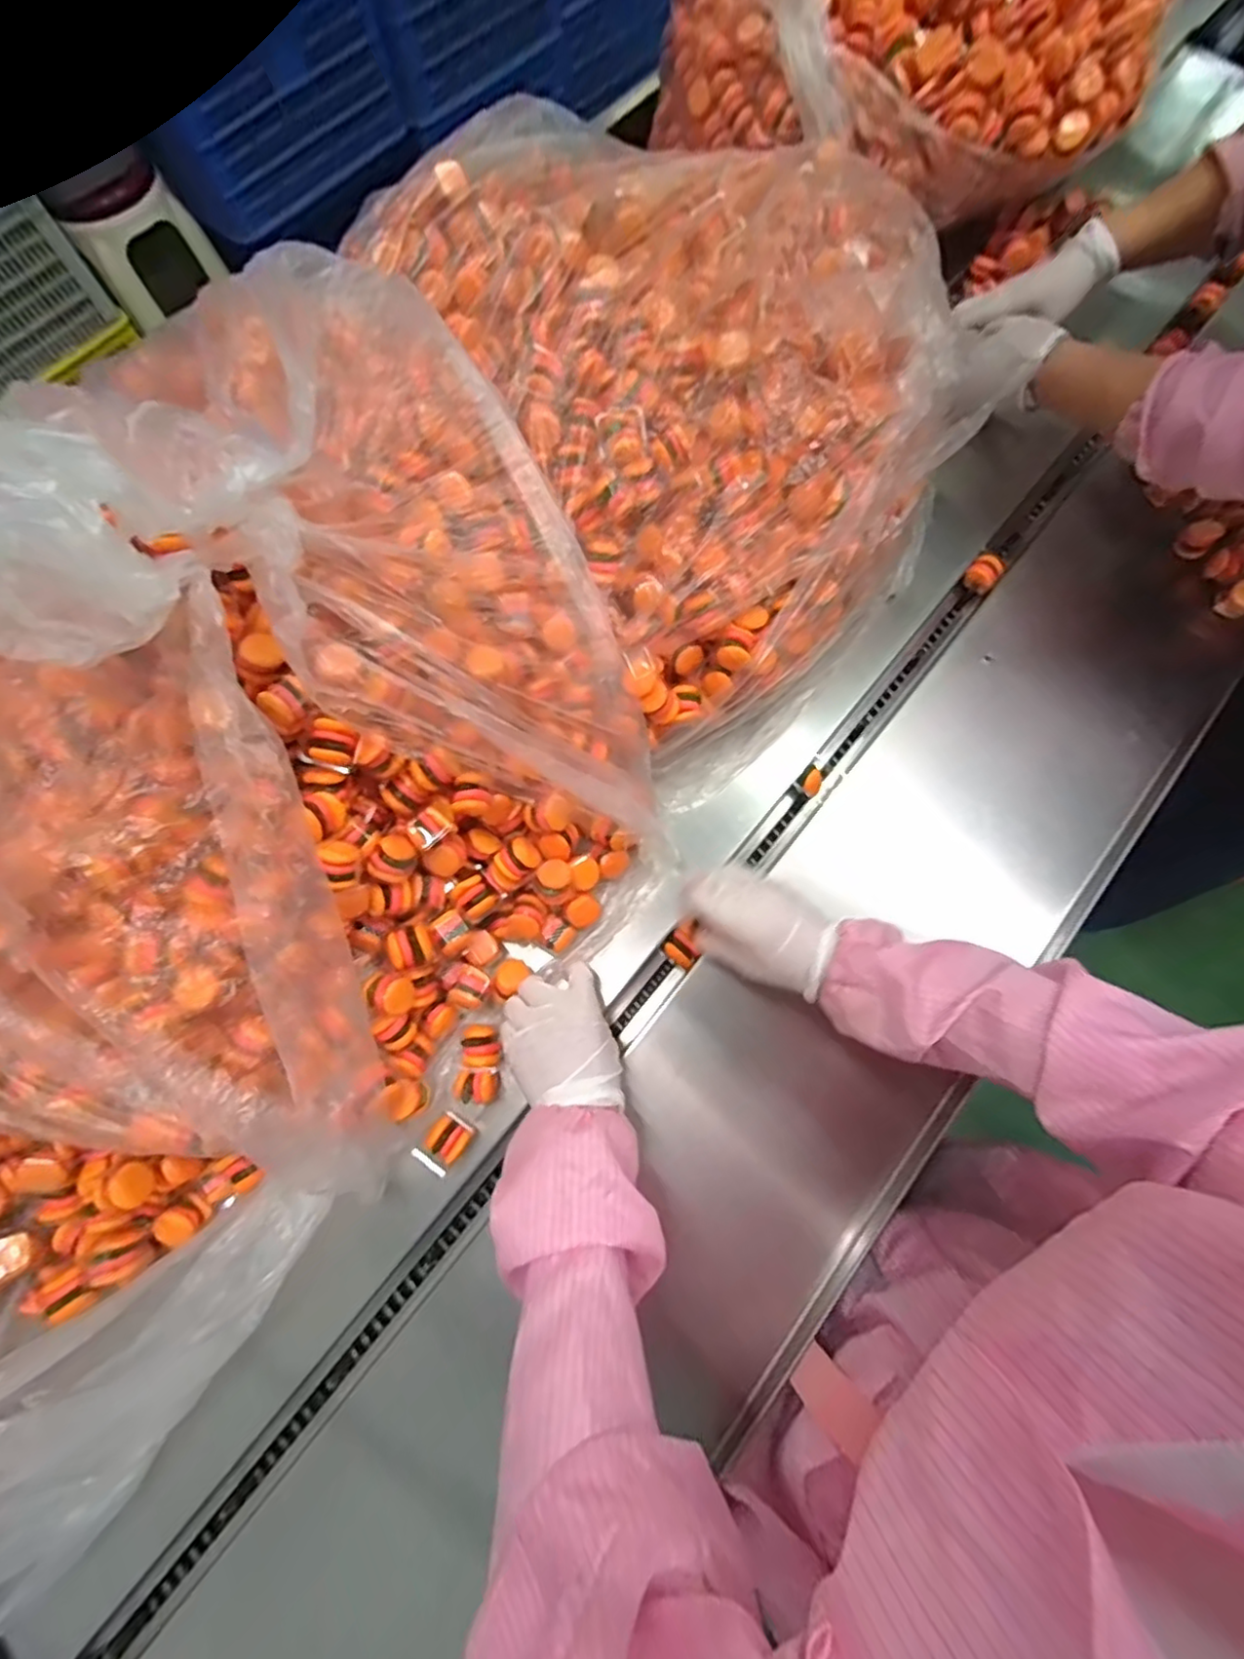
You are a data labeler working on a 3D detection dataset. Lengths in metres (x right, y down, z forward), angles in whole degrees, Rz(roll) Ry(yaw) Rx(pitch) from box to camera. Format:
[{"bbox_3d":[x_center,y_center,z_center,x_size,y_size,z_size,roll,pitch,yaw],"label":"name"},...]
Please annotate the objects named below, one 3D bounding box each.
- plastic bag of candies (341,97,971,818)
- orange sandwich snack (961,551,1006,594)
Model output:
[{"bbox_3d":[0.075,-0.418,0.606,0.417,0.212,0.613,-29,74,-7],"label":"plastic bag of candies"},{"bbox_3d":[0.388,-0.276,0.670,0.032,0.027,0.032,37,77,12],"label":"orange sandwich snack"}]

